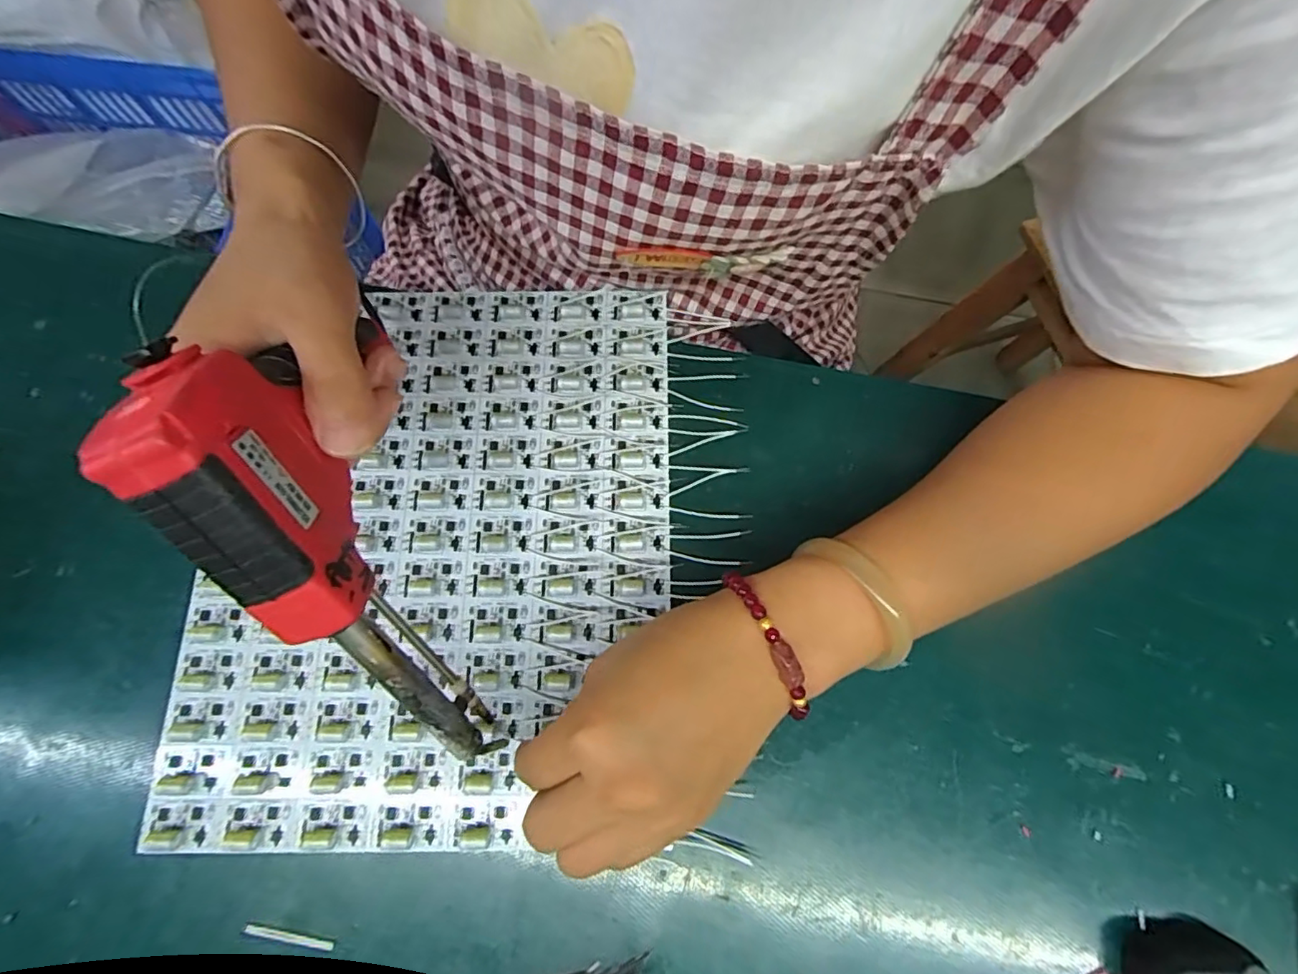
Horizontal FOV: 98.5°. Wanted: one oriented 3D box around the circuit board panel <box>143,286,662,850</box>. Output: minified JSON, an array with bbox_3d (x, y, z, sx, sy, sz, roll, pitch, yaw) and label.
[{"bbox_3d":[-0.110,0.025,0.292,0.236,0.008,0.287,1,75,0],"label":"circuit board panel"}]

